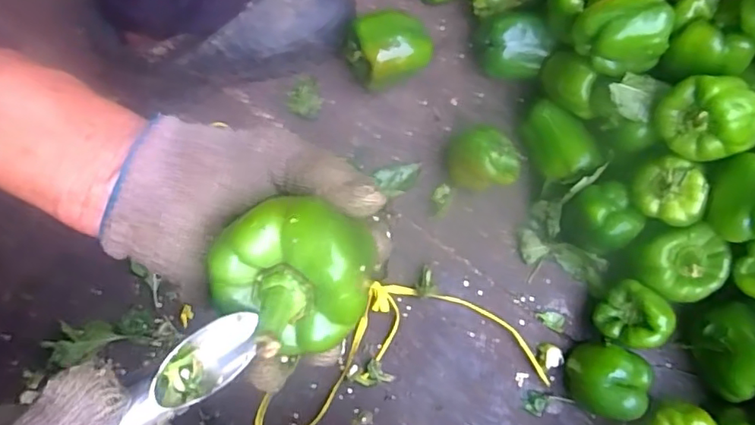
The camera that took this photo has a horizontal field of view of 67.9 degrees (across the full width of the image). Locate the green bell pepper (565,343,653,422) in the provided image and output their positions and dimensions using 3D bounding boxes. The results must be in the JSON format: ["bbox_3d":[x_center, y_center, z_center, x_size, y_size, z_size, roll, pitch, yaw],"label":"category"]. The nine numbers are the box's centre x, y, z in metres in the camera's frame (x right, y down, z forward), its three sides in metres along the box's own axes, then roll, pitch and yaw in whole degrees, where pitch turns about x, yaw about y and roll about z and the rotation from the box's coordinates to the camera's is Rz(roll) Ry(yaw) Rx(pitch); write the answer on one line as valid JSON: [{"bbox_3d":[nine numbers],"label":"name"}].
[{"bbox_3d":[0.221,0.162,0.538,0.067,0.064,0.063,15,76,4],"label":"green bell pepper"}]

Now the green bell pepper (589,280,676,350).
[{"bbox_3d":[0.247,0.104,0.551,0.057,0.067,0.054,0,76,0],"label":"green bell pepper"}]

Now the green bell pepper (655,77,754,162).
[{"bbox_3d":[0.284,-0.078,0.472,0.075,0.057,0.058,4,76,1],"label":"green bell pepper"}]

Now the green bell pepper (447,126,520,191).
[{"bbox_3d":[0.111,-0.055,0.585,0.073,0.058,0.058,8,76,2],"label":"green bell pepper"}]

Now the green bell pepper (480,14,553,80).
[{"bbox_3d":[0.149,-0.177,0.615,0.070,0.068,0.059,17,76,5],"label":"green bell pepper"}]

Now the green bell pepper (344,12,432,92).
[{"bbox_3d":[0.012,-0.171,0.609,0.089,0.070,0.064,-8,76,-2],"label":"green bell pepper"}]

